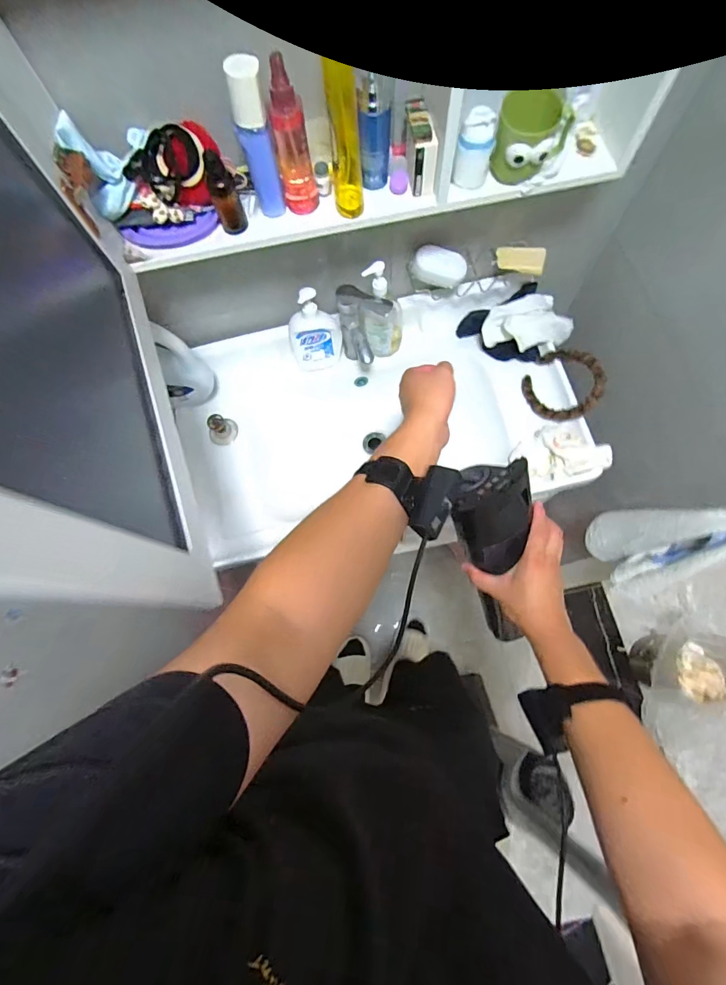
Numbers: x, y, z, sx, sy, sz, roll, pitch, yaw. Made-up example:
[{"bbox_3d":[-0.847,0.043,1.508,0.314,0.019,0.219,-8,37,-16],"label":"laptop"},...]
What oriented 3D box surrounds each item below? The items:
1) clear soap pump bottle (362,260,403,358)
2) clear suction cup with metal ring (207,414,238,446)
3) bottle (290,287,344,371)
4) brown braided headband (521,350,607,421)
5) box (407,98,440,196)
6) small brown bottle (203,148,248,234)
[{"bbox_3d":[0.043,-0.358,0.824,0.085,0.216,0.067,-17,73,-2],"label":"clear soap pump bottle"},{"bbox_3d":[-0.303,-0.137,0.887,0.062,0.069,0.048,-39,75,-8],"label":"clear suction cup with metal ring"},{"bbox_3d":[-0.098,-0.328,0.855,0.106,0.181,0.059,-10,73,0],"label":"bottle"},{"bbox_3d":[0.398,-0.217,0.834,0.146,0.020,0.149,-10,75,40],"label":"brown braided headband"},{"bbox_3d":[0.078,-0.464,0.562,0.036,0.076,0.071,-5,73,1],"label":"box"},{"bbox_3d":[-0.181,-0.391,0.554,0.034,0.091,0.035,-20,74,-3],"label":"small brown bottle"}]

